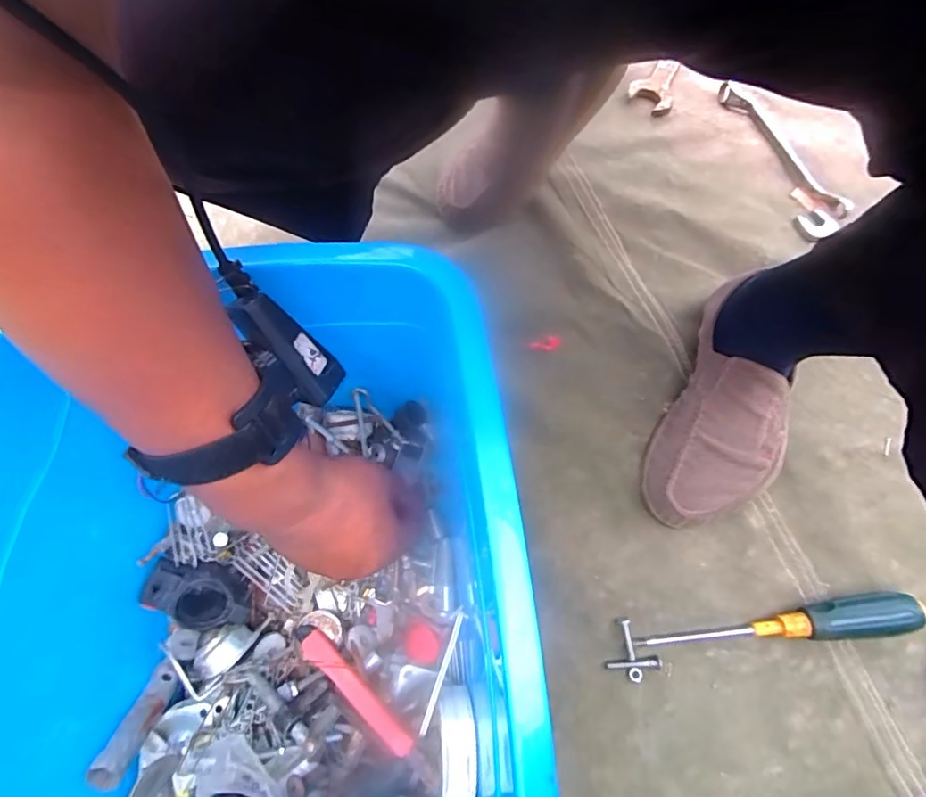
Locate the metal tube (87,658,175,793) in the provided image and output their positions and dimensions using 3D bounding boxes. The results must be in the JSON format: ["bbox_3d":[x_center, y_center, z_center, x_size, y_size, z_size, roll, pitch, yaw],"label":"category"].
[{"bbox_3d":[-0.211,0.210,0.345,0.021,0.082,0.016,-1,111,-2],"label":"metal tube"}]

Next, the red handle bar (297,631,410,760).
[{"bbox_3d":[-0.079,0.202,0.366,0.117,0.017,0.021,25,68,37],"label":"red handle bar"}]

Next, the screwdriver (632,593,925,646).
[{"bbox_3d":[0.250,0.179,0.415,0.216,0.029,0.028,-5,69,-3],"label":"screwdriver"}]

